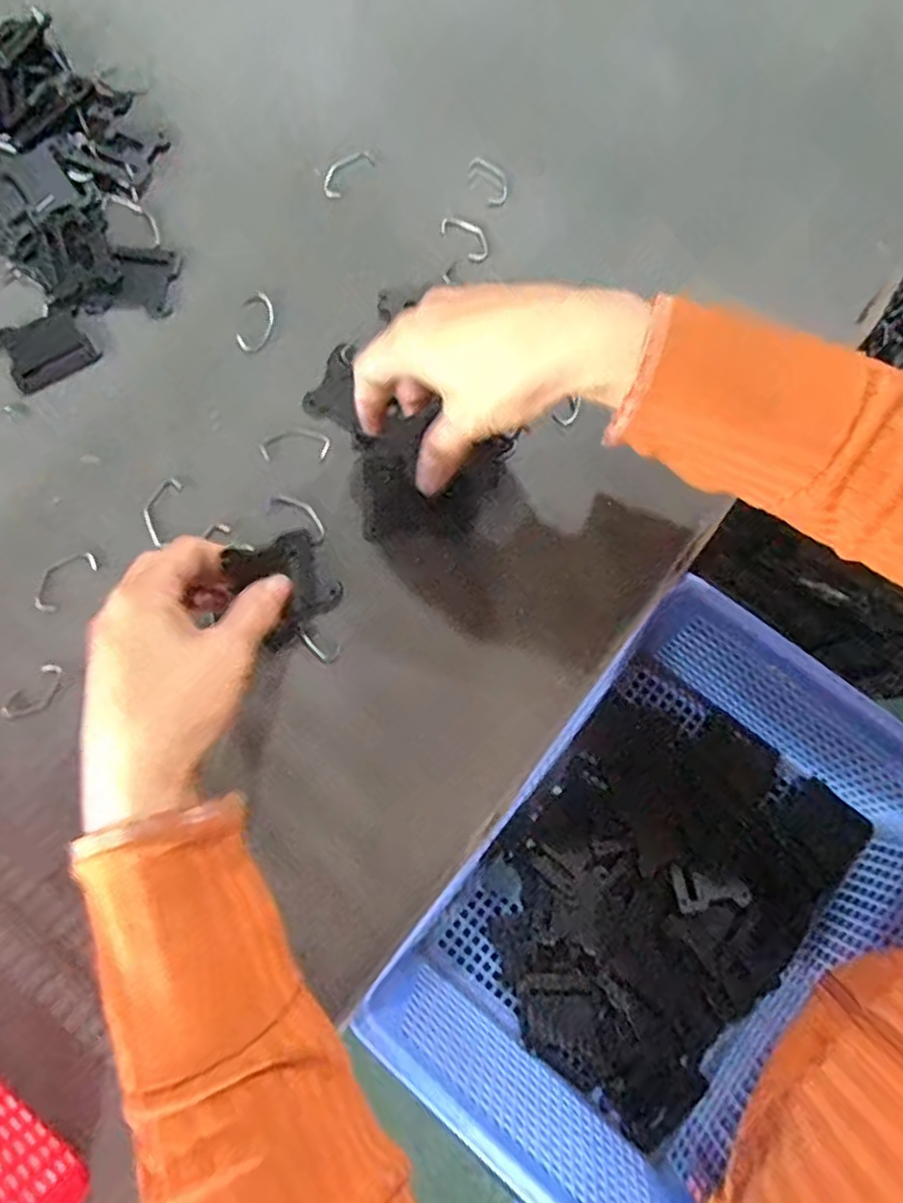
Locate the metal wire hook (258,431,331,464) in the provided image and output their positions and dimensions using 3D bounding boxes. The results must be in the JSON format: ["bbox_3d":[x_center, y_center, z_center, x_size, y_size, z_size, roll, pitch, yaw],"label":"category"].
[{"bbox_3d":[-0.087,-0.087,0.374,0.039,0.004,0.018,3,76,2],"label":"metal wire hook"}]

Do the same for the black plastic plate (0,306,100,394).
[{"bbox_3d":[-0.232,-0.145,0.387,0.045,0.005,0.042,-31,79,-6],"label":"black plastic plate"}]

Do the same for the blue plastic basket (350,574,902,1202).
[{"bbox_3d":[0.125,0.172,0.391,0.206,0.103,0.296,41,81,9],"label":"blue plastic basket"}]

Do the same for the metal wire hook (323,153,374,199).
[{"bbox_3d":[-0.064,-0.262,0.411,0.019,0.004,0.037,42,80,11],"label":"metal wire hook"}]

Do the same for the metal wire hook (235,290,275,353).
[{"bbox_3d":[-0.111,-0.161,0.387,0.020,0.004,0.039,3,76,2],"label":"metal wire hook"}]

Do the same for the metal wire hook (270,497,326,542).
[{"bbox_3d":[-0.081,-0.047,0.365,0.037,0.004,0.012,40,80,10],"label":"metal wire hook"}]

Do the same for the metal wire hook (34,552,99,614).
[{"bbox_3d":[-0.202,-0.012,0.350,0.038,0.004,0.018,-44,79,-9],"label":"metal wire hook"}]

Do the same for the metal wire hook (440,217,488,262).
[{"bbox_3d":[0.009,-0.217,0.401,0.018,0.004,0.036,-40,78,-8],"label":"metal wire hook"}]

